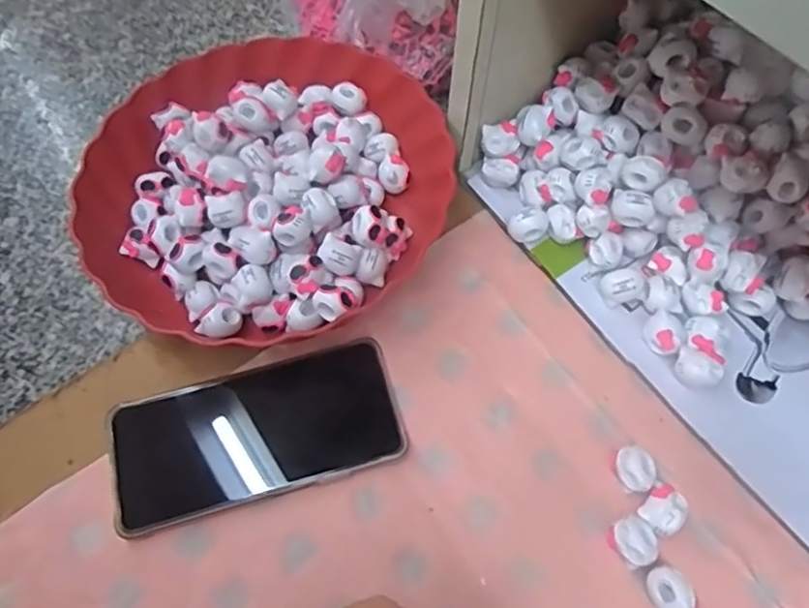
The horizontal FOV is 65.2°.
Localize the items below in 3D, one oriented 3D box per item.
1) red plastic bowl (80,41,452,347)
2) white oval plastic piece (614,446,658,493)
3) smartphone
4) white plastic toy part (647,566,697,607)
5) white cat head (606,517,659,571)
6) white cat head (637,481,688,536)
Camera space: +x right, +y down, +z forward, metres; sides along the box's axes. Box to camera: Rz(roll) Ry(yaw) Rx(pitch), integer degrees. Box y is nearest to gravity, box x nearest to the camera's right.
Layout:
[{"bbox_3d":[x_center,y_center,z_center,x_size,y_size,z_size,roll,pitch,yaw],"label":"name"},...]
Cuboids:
[{"bbox_3d":[-0.092,-0.083,0.431,0.221,0.050,0.234,0,64,0],"label":"red plastic bowl"},{"bbox_3d":[0.129,0.093,0.355,0.019,0.016,0.024,-21,65,-9],"label":"white oval plastic piece"},{"bbox_3d":[-0.086,0.074,0.367,0.164,0.012,0.078,-16,65,-7],"label":"smartphone"},{"bbox_3d":[0.137,0.151,0.331,0.021,0.019,0.024,-26,66,-12],"label":"white plastic toy part"},{"bbox_3d":[0.123,0.127,0.339,0.020,0.018,0.024,-34,68,-15],"label":"white cat head"},{"bbox_3d":[0.141,0.113,0.346,0.020,0.014,0.026,40,71,18],"label":"white cat head"}]

